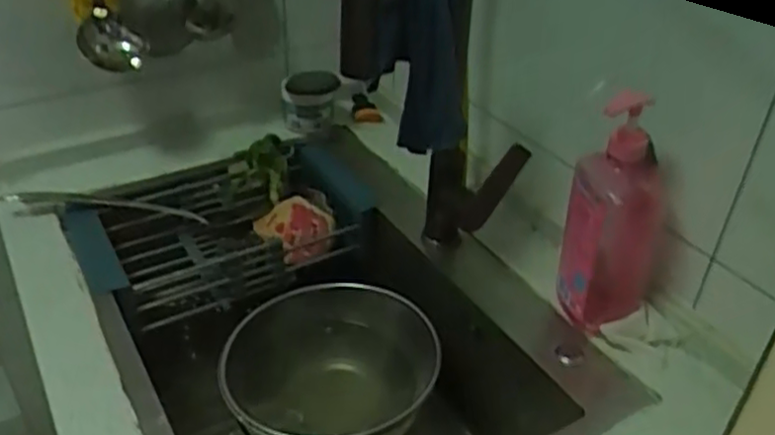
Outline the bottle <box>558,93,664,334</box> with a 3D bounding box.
[{"bbox_3d":[0.231,0.006,0.713,0.101,0.266,0.066,12,37,15],"label":"bottle"}]

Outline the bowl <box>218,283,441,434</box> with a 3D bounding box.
[{"bbox_3d":[-0.069,0.204,0.865,0.250,0.131,0.255,1,35,-1],"label":"bowl"}]

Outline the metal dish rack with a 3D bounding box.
[{"bbox_3d":[-0.216,0.014,0.977,0.404,0.100,0.221,-19,40,-26],"label":"metal dish rack"}]

